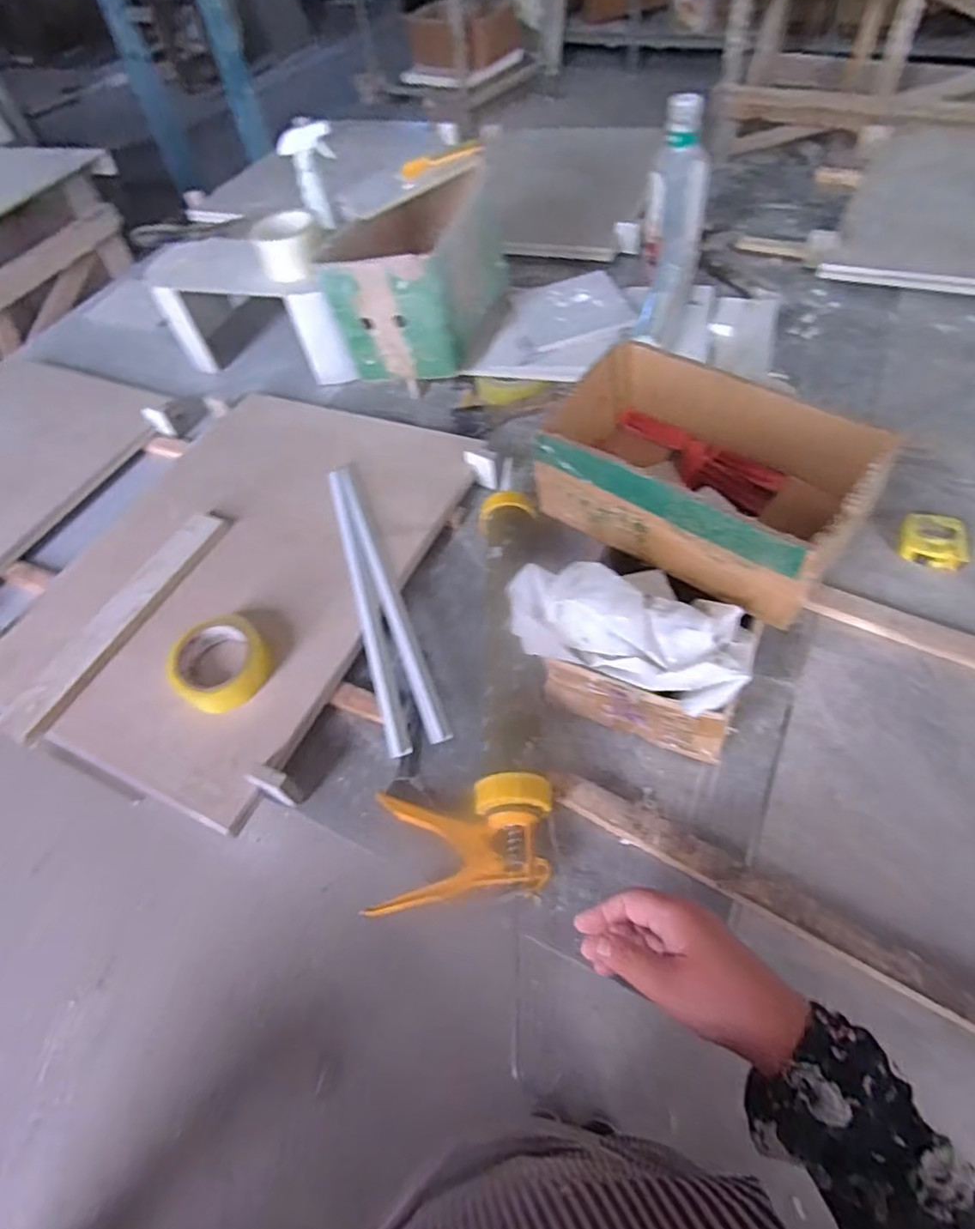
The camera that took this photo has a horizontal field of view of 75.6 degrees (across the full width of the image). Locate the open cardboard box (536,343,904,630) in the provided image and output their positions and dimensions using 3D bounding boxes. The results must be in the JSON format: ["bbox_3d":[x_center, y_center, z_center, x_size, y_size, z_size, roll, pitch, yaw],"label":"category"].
[{"bbox_3d":[0.195,-0.127,0.566,0.261,0.105,0.168,34,66,27],"label":"open cardboard box"}]

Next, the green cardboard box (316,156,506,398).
[{"bbox_3d":[-0.095,-0.491,0.911,0.209,0.177,0.268,8,59,11],"label":"green cardboard box"}]

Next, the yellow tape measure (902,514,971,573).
[{"bbox_3d":[0.490,-0.080,0.687,0.064,0.031,0.064,23,62,22],"label":"yellow tape measure"}]

